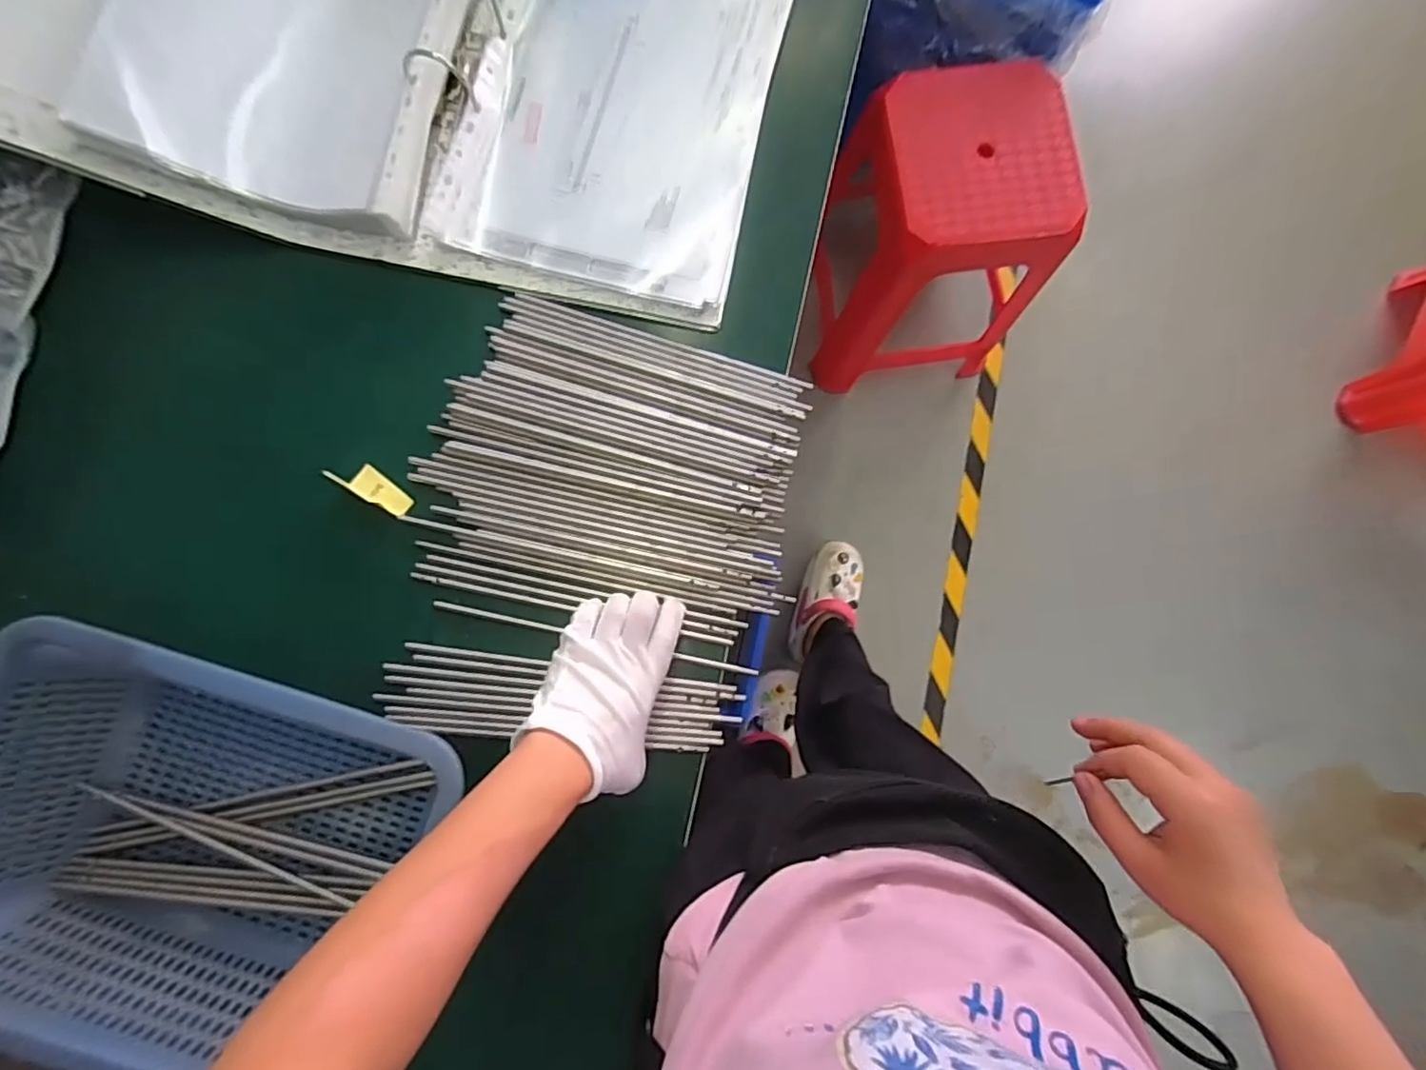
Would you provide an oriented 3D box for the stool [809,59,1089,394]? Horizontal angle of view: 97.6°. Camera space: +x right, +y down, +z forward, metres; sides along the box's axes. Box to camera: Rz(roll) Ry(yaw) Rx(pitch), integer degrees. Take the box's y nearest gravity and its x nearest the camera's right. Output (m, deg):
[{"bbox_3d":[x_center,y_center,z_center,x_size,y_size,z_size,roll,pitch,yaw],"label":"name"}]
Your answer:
[{"bbox_3d":[0.368,-0.474,1.073,0.326,0.440,0.311,-2,84,-3],"label":"stool"}]

